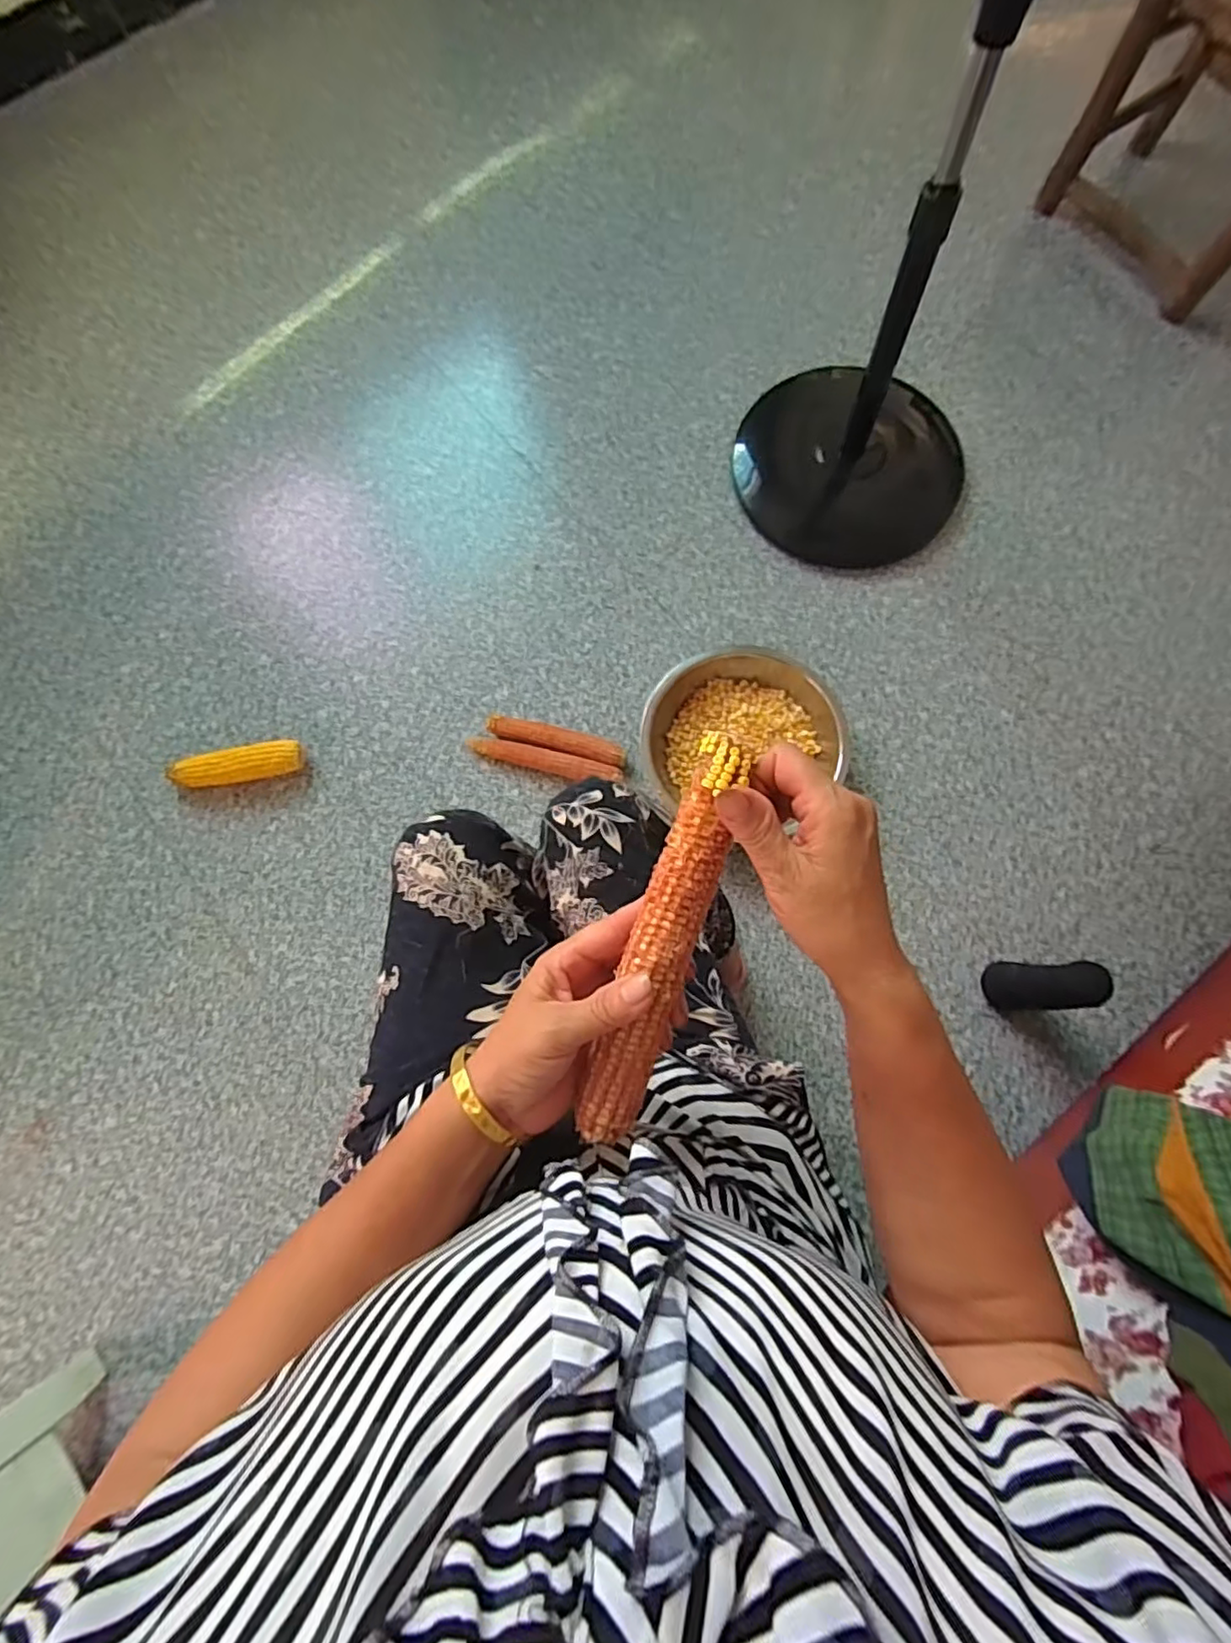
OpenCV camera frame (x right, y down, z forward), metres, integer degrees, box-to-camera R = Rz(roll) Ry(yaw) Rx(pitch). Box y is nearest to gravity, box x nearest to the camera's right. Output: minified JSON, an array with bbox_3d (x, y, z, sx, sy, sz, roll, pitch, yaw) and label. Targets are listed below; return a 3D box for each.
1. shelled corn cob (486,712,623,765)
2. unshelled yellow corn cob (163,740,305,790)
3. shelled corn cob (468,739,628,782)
[{"bbox_3d":[-0.087,-0.120,0.952,0.205,0.033,0.039,12,76,4],"label":"shelled corn cob"},{"bbox_3d":[-0.547,-0.079,0.934,0.188,0.055,0.050,-13,76,-3],"label":"unshelled yellow corn cob"},{"bbox_3d":[-0.104,-0.087,0.947,0.230,0.030,0.035,13,76,4],"label":"shelled corn cob"}]

